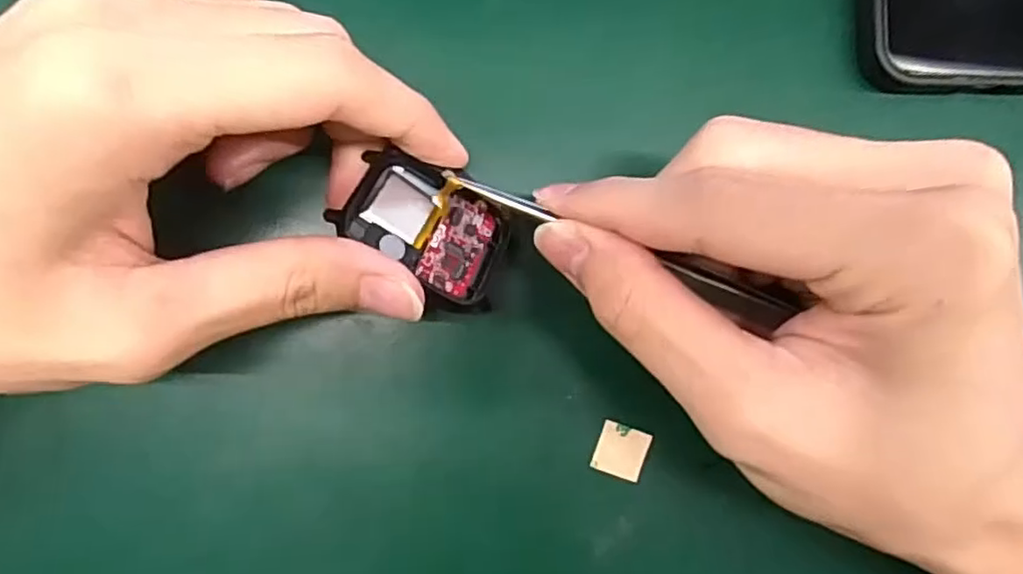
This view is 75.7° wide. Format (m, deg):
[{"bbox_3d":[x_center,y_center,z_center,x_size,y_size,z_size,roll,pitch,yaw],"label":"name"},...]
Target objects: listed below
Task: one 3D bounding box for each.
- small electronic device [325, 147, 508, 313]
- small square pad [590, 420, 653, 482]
[{"bbox_3d":[-0.022,-0.017,0.180,0.043,0.011,0.034,28,59,-13],"label":"small electronic device"},{"bbox_3d":[0.034,0.050,0.200,0.015,0.004,0.015,19,86,-6],"label":"small square pad"}]

